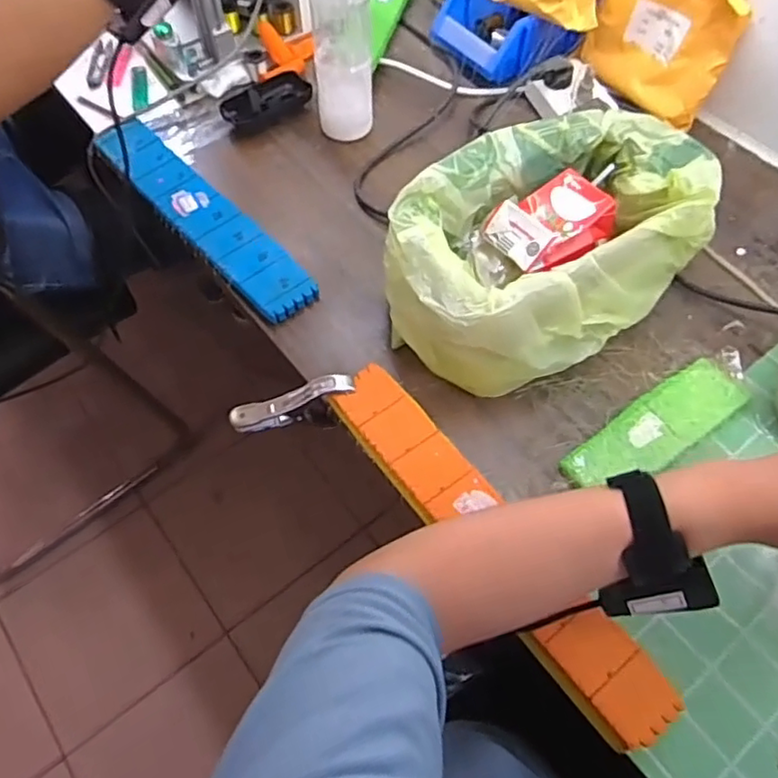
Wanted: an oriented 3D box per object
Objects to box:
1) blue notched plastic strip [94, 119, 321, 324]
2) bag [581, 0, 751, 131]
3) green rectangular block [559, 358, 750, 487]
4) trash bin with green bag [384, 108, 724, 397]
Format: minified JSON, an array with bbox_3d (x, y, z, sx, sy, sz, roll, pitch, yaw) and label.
[{"bbox_3d":[-0.205,-0.190,0.687,0.065,0.023,0.343,-38,67,-19],"label":"blue notched plastic strip"},{"bbox_3d":[0.313,-0.413,0.717,0.050,0.168,0.170,-29,63,-28],"label":"bag"},{"bbox_3d":[0.231,0.036,0.547,0.176,0.021,0.056,-32,65,-16],"label":"green rectangular block"},{"bbox_3d":[0.145,-0.132,0.579,0.294,0.122,0.193,-36,66,-18],"label":"trash bin with green bag"}]

